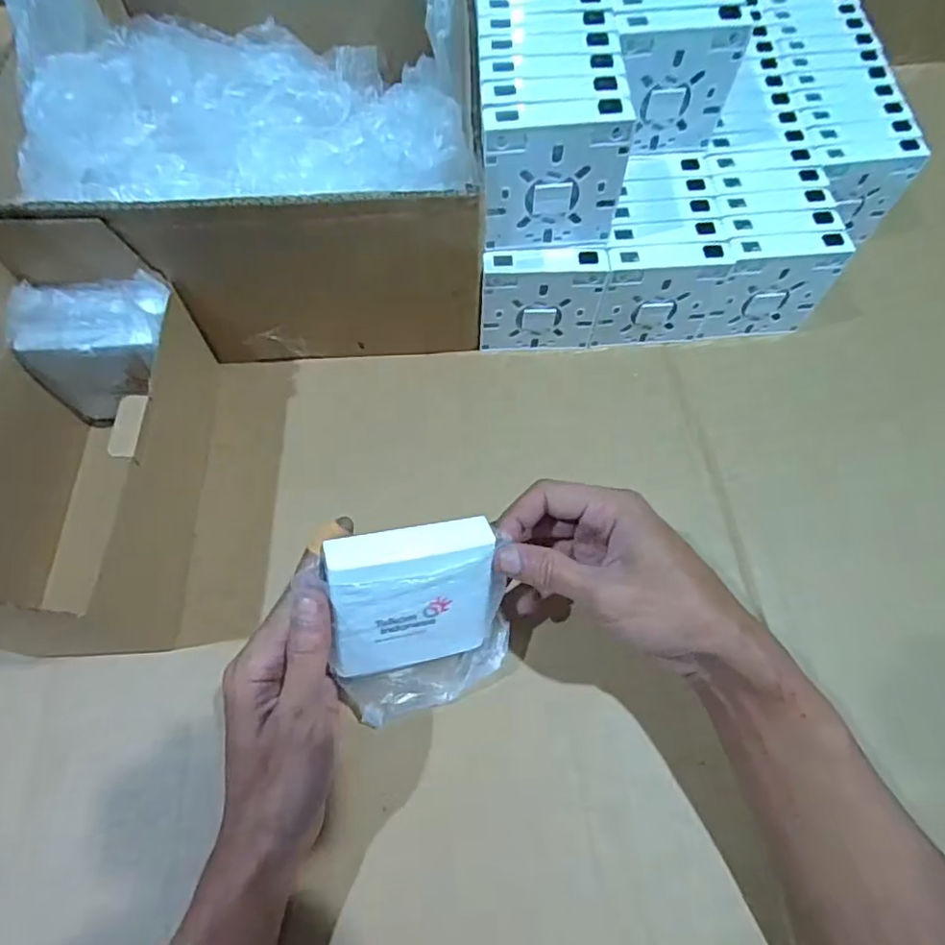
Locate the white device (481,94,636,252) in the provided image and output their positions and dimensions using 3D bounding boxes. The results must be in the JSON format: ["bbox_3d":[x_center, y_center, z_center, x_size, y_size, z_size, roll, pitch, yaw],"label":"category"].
[{"bbox_3d":[0.050,-0.183,0.370,0.087,0.088,0.021,-6,63,-3],"label":"white device"}]

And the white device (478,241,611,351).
[{"bbox_3d":[0.050,-0.125,0.437,0.085,0.086,0.021,-6,63,-3],"label":"white device"}]

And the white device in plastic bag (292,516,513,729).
[{"bbox_3d":[-0.030,0.083,0.329,0.097,0.122,0.024,-15,37,-11],"label":"white device in plastic bag"}]

